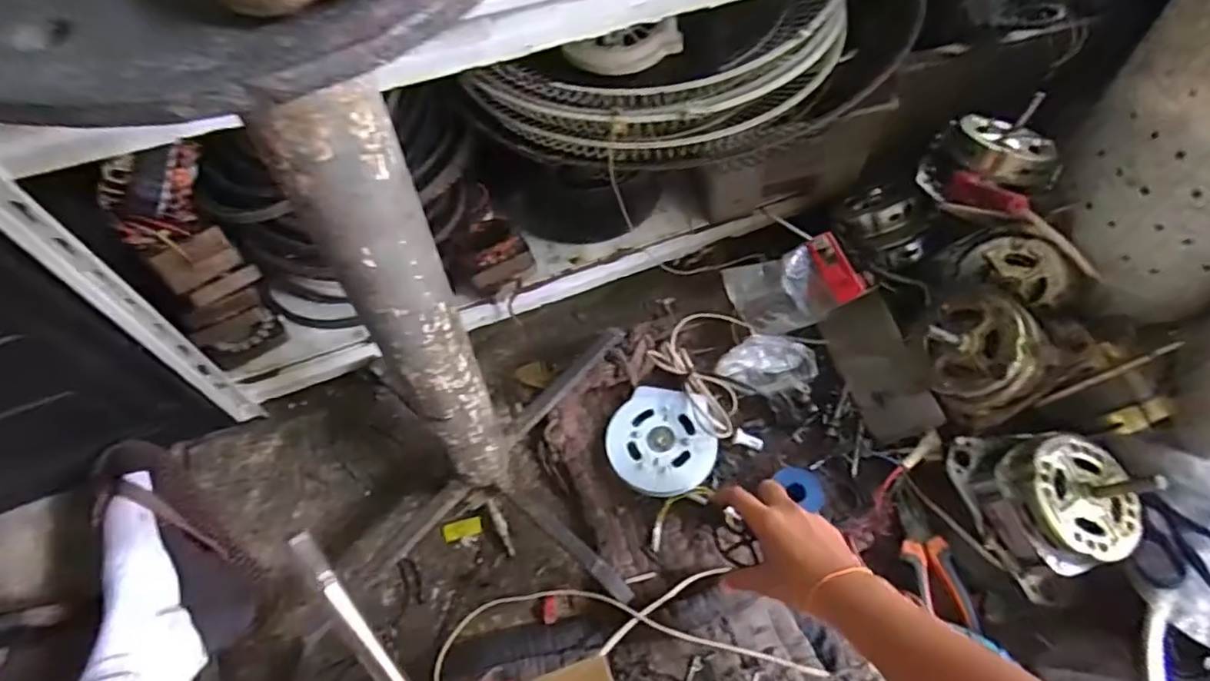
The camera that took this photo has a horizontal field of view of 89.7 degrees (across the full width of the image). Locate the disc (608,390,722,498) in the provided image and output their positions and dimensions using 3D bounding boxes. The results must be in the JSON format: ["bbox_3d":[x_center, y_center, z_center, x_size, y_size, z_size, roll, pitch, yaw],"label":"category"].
[{"bbox_3d":[0.065,0.115,0.688,0.123,0.031,0.121,0,58,0],"label":"disc"}]

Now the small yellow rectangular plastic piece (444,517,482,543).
[{"bbox_3d":[-0.154,0.205,0.660,0.041,0.006,0.020,-11,59,-7],"label":"small yellow rectangular plastic piece"}]

